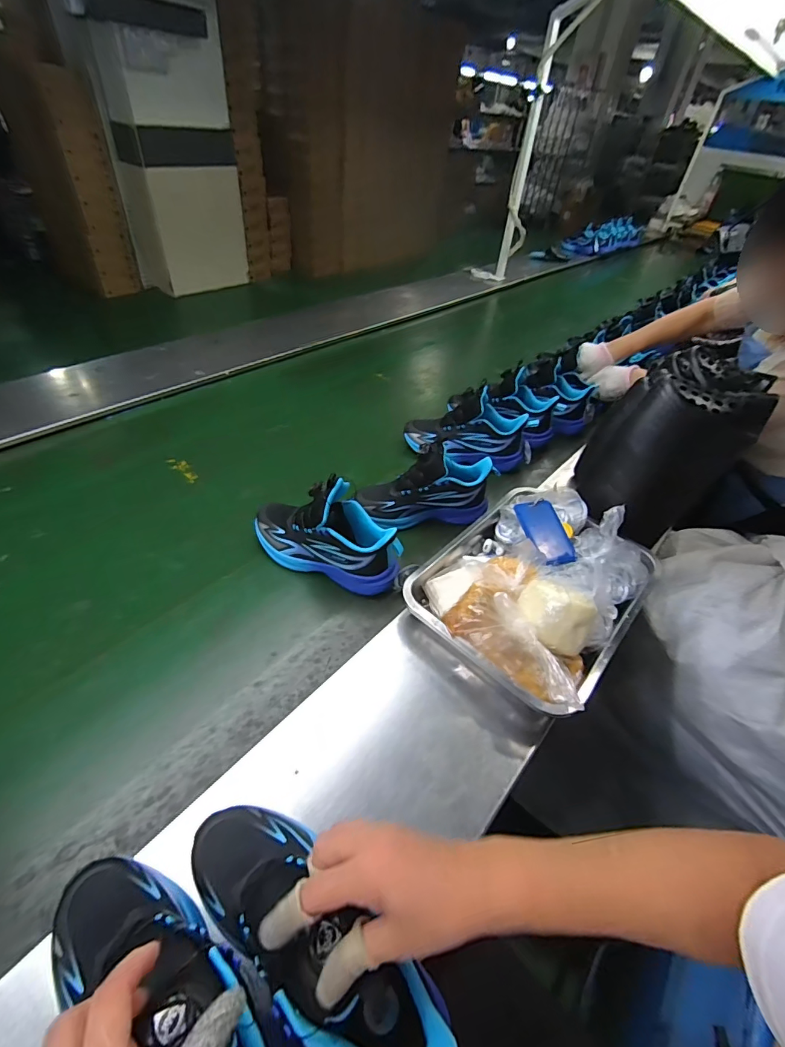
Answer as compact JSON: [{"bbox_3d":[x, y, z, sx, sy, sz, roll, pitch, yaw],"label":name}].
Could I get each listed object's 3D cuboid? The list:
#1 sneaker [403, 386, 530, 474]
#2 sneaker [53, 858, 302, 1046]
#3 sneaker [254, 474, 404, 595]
[{"bbox_3d":[0.155,-0.192,0.920,0.251,0.140,0.115,1,42,-7],"label":"sneaker"},{"bbox_3d":[-0.150,0.333,0.302,0.254,0.105,0.088,24,48,26],"label":"sneaker"},{"bbox_3d":[-0.102,0.011,0.673,0.247,0.154,0.084,18,44,11],"label":"sneaker"}]

